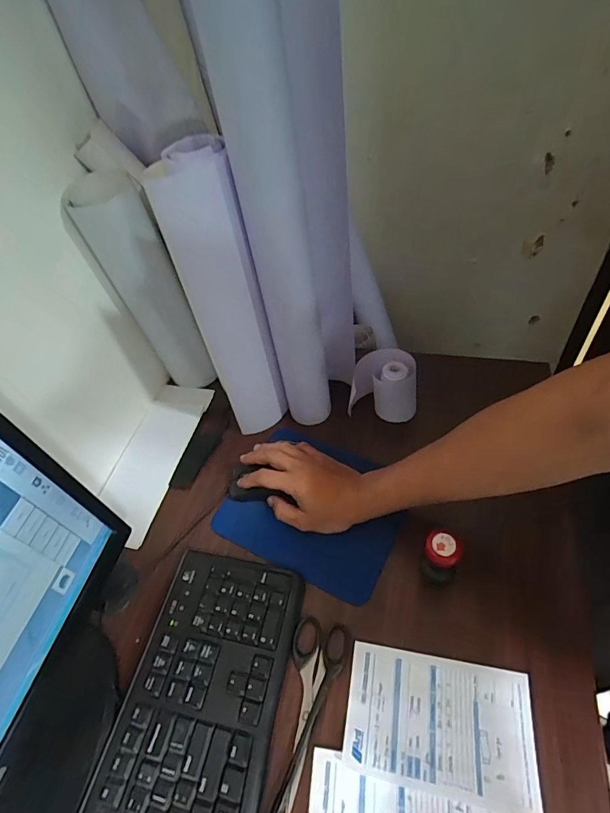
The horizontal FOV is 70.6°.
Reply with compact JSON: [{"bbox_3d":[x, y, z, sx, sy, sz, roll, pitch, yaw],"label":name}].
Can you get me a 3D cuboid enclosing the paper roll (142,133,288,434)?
[{"bbox_3d":[-0.091,-0.104,0.521,0.074,0.365,0.075,-36,56,-22],"label":"paper roll"}]

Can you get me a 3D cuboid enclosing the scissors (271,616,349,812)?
[{"bbox_3d":[-0.002,0.297,0.405,0.052,0.006,0.178,10,53,13],"label":"scissors"}]

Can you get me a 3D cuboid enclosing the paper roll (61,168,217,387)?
[{"bbox_3d":[-0.225,-0.150,0.625,0.093,0.327,0.104,-27,51,-13],"label":"paper roll"}]

